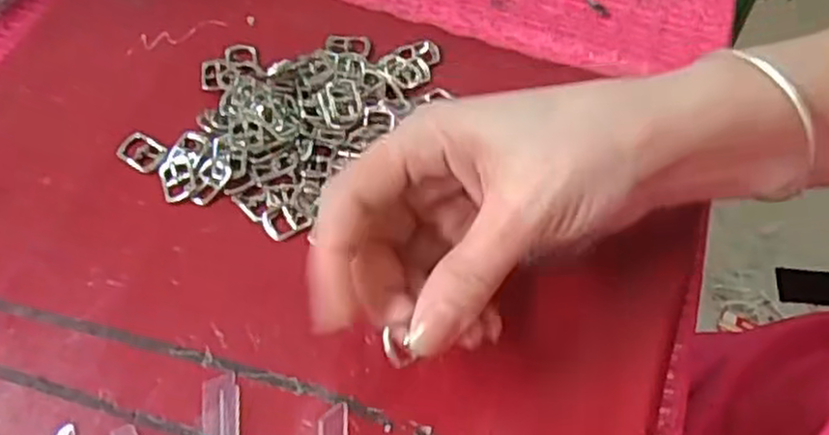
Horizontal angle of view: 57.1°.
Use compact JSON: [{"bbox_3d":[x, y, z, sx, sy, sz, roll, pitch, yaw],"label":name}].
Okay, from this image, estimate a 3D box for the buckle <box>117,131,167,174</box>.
[{"bbox_3d":[-0.113,-0.027,0.315,0.019,0.004,0.014,29,63,15],"label":"buckle"}]

